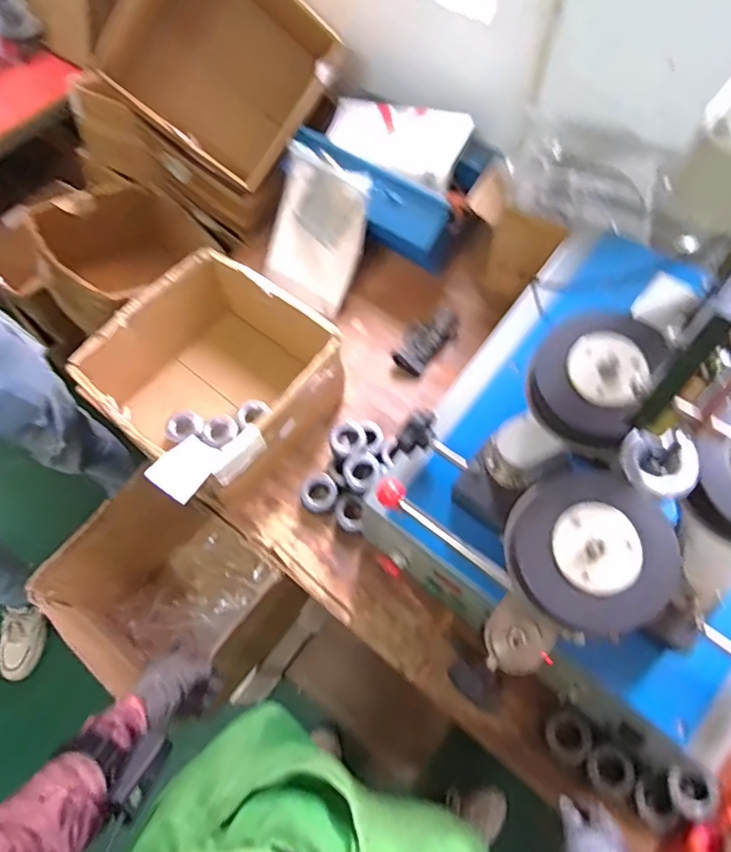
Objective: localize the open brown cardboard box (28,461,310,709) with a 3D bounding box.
[{"bbox_3d":[-0.345,0.326,1.028,0.313,0.318,0.290,35,70,18],"label":"open brown cardboard box"}]

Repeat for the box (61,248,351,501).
[{"bbox_3d":[-0.246,-0.080,0.958,0.337,0.196,0.348,31,69,17],"label":"box"}]

